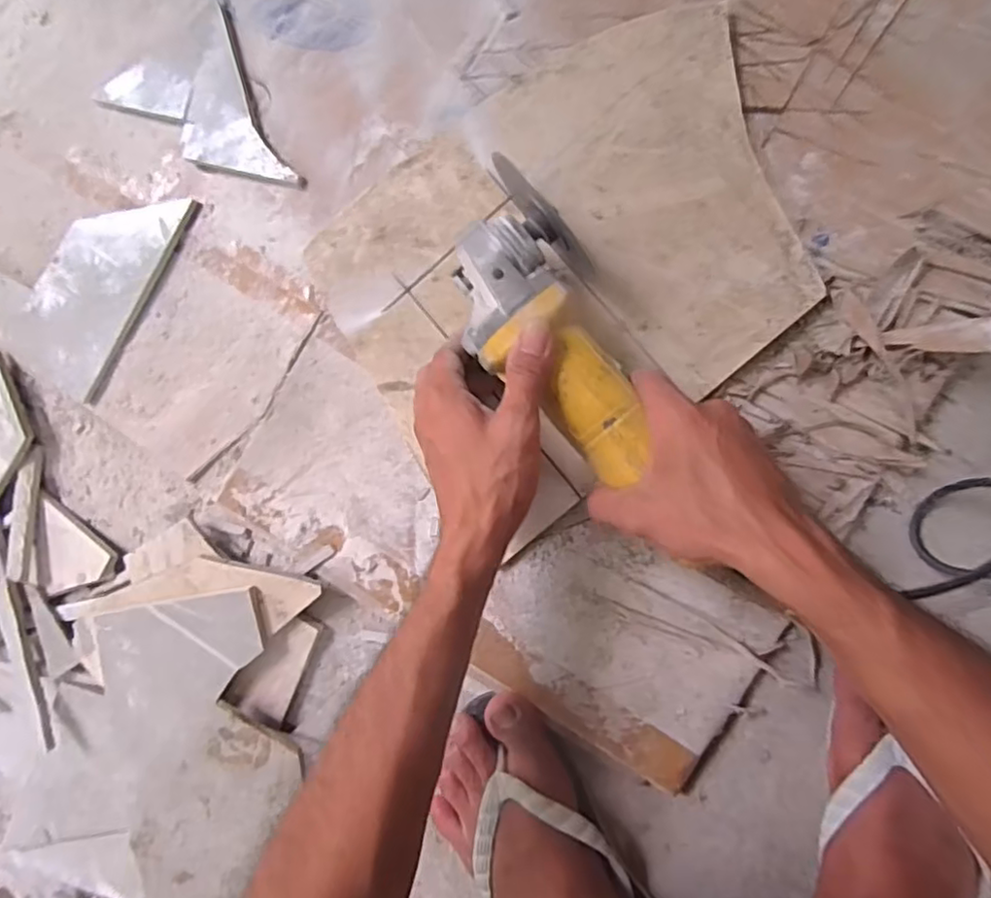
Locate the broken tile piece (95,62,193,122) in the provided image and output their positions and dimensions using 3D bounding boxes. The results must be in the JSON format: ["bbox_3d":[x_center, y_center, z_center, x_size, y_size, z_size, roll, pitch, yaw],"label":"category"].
[{"bbox_3d":[-0.284,-0.293,0.518,0.084,0.009,0.037,18,95,6],"label":"broken tile piece"}]

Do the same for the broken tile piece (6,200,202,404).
[{"bbox_3d":[-0.330,-0.139,0.525,0.090,0.018,0.182,32,96,5],"label":"broken tile piece"}]

